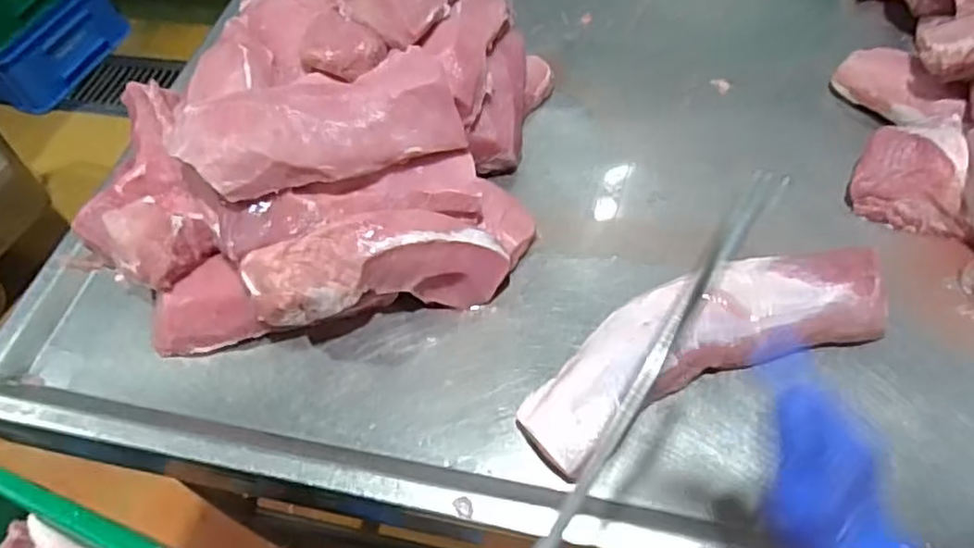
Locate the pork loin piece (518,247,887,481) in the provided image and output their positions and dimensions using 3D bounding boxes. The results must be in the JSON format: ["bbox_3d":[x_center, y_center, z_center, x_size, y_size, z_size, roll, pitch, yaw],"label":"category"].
[{"bbox_3d":[0.222,0.068,0.700,0.409,0.068,0.135,-22,57,-10],"label":"pork loin piece"}]

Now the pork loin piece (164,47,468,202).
[{"bbox_3d":[-0.184,-0.159,0.732,0.305,0.069,0.122,-17,56,-6],"label":"pork loin piece"}]

